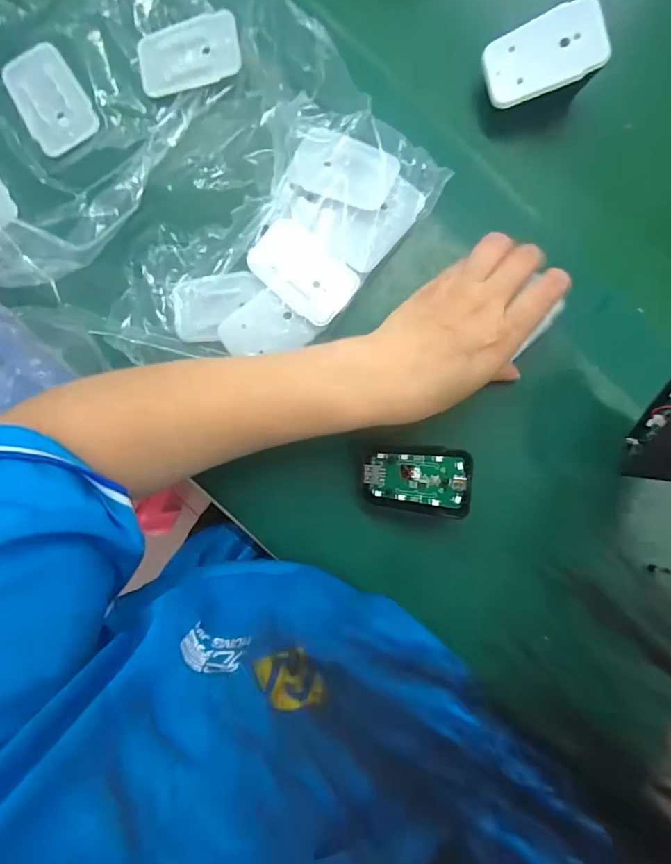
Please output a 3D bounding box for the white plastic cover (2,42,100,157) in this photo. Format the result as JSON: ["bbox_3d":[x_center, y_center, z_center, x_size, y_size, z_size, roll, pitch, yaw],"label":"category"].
[{"bbox_3d":[-0.195,-0.227,0.308,0.043,0.004,0.068,-29,90,0],"label":"white plastic cover"}]

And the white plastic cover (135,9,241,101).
[{"bbox_3d":[-0.098,-0.253,0.303,0.069,0.007,0.043,-10,90,0],"label":"white plastic cover"}]

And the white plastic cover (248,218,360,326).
[{"bbox_3d":[-0.022,-0.108,0.305,0.071,0.004,0.045,41,89,0],"label":"white plastic cover"}]

